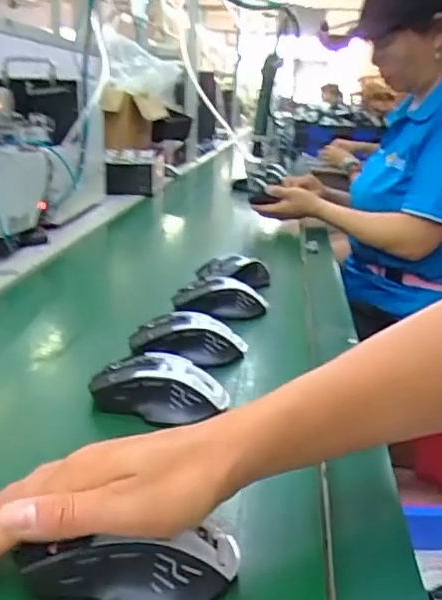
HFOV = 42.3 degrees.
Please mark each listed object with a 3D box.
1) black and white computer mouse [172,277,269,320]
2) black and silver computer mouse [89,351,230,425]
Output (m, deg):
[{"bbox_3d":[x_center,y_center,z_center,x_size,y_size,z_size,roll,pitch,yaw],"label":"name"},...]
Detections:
[{"bbox_3d":[0.000,-0.005,0.710,0.117,0.036,0.060,4,20,0],"label":"black and white computer mouse"},{"bbox_3d":[-0.051,0.071,0.483,0.104,0.035,0.057,11,21,18],"label":"black and silver computer mouse"}]

